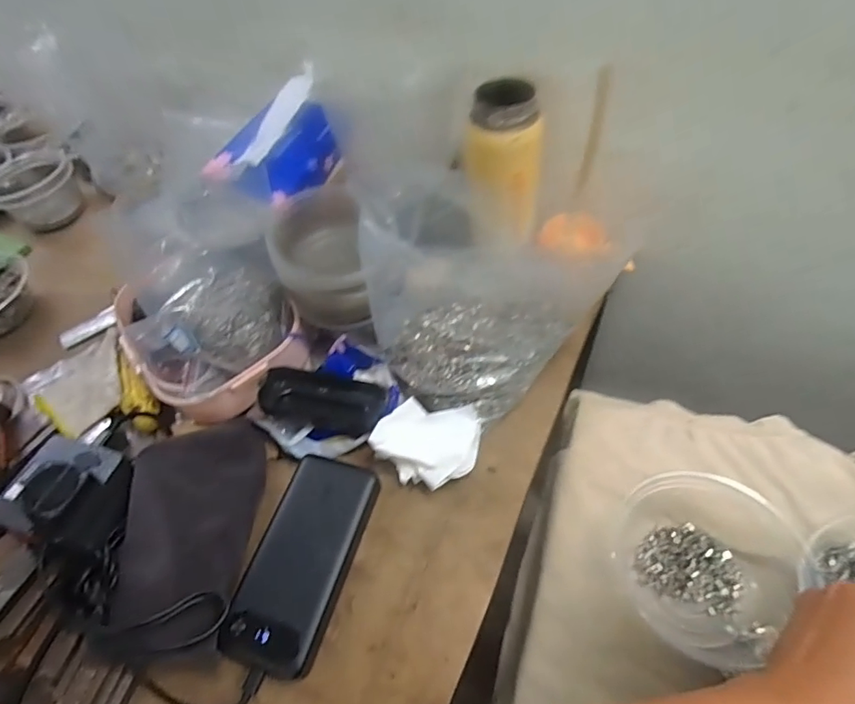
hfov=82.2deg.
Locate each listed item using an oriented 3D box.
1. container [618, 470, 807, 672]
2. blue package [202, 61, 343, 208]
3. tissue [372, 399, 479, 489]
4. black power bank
[{"bbox_3d":[0.218,0.162,0.381,0.123,0.053,0.125,-4,54,5],"label":"container"},{"bbox_3d":[-0.147,-0.206,0.473,0.086,0.073,0.119,25,61,23],"label":"blue package"},{"bbox_3d":[0.001,0.081,0.426,0.084,0.046,0.072,9,56,14],"label":"tissue"},{"bbox_3d":[-0.097,0.161,0.389,0.072,0.034,0.157,11,57,15],"label":"black power bank"}]

